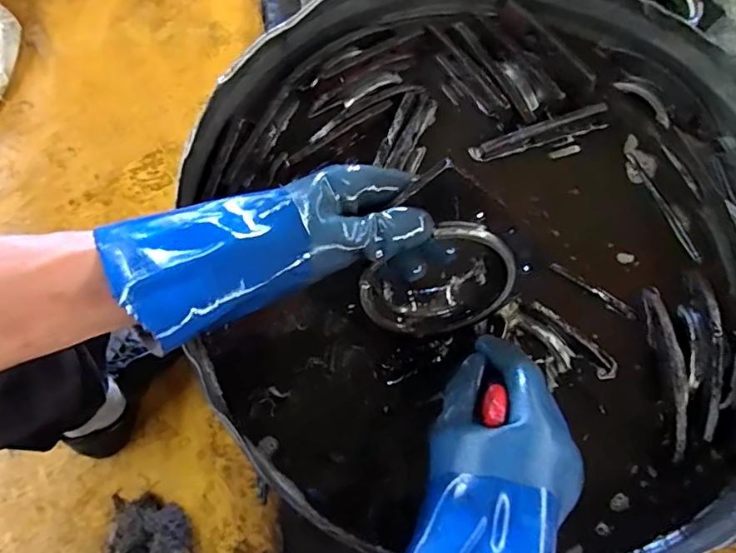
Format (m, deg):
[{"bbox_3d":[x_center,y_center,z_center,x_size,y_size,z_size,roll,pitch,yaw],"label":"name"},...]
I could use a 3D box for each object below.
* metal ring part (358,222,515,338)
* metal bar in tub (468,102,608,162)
[{"bbox_3d":[0.057,0.008,0.421,0.113,0.111,0.015,-36,37,25],"label":"metal ring part"},{"bbox_3d":[0.179,-0.150,0.576,0.144,0.035,0.017,-16,72,-6],"label":"metal bar in tub"}]

